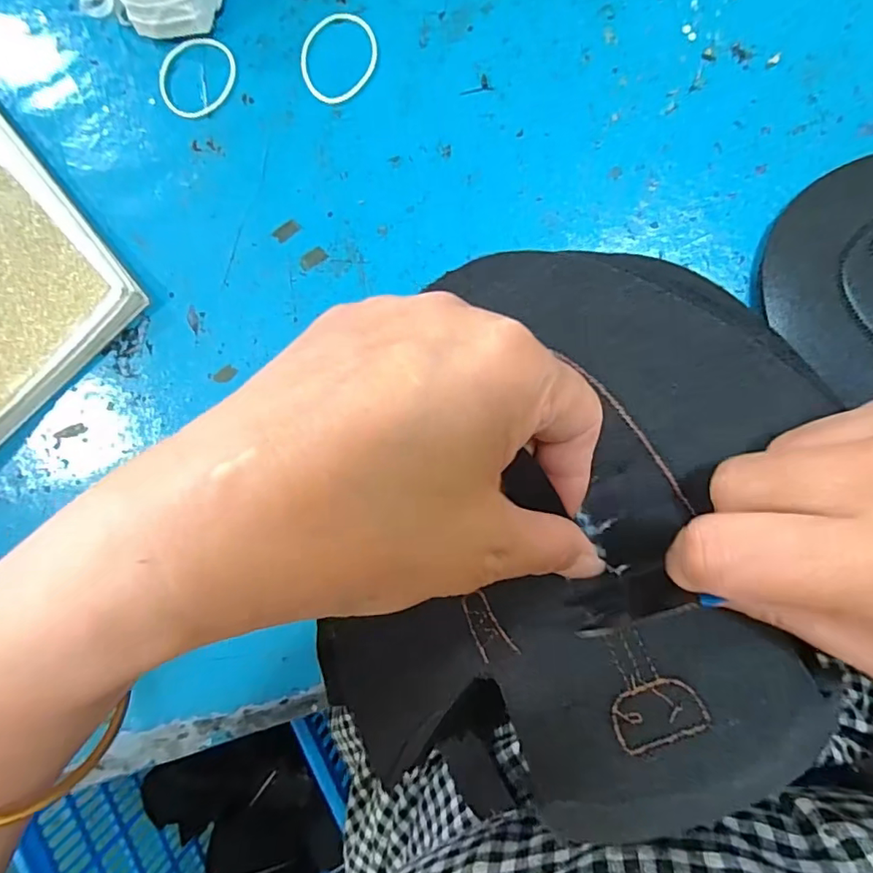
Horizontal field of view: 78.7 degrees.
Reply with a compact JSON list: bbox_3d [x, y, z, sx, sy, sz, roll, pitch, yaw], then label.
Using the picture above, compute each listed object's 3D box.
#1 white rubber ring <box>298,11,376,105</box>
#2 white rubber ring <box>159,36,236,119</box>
[{"bbox_3d":[-0.051,-0.196,0.275,0.040,0.004,0.046,-6,91,7],"label":"white rubber ring"},{"bbox_3d":[-0.128,-0.191,0.284,0.042,0.004,0.040,0,91,7],"label":"white rubber ring"}]

